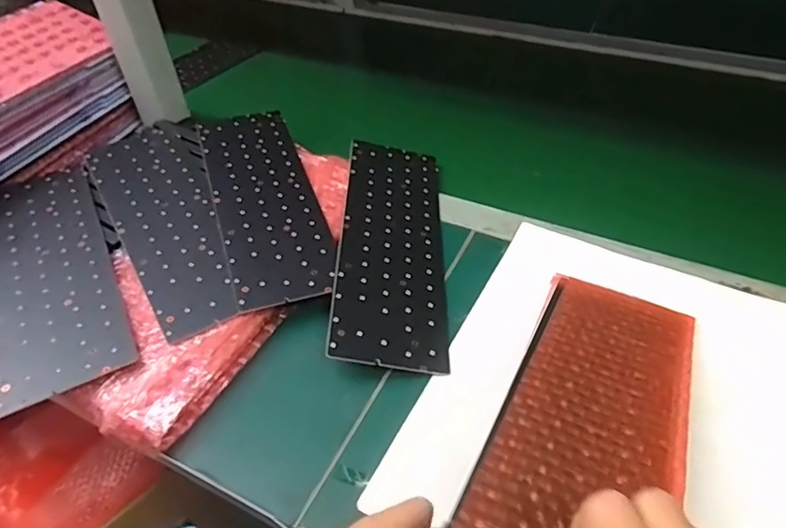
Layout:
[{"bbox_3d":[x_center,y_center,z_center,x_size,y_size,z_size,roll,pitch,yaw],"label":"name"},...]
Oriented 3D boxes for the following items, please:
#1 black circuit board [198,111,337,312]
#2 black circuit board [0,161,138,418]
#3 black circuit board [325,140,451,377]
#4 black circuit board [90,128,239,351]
[{"bbox_3d":[-0.123,-0.067,0.524,0.090,0.004,0.266,-13,49,-16],"label":"black circuit board"},{"bbox_3d":[-0.290,0.000,0.462,0.097,0.007,0.270,-23,49,-19],"label":"black circuit board"},{"bbox_3d":[0.000,-0.024,0.497,0.092,0.004,0.273,10,45,-8],"label":"black circuit board"},{"bbox_3d":[-0.201,-0.049,0.507,0.101,0.009,0.284,-25,53,-20],"label":"black circuit board"}]

